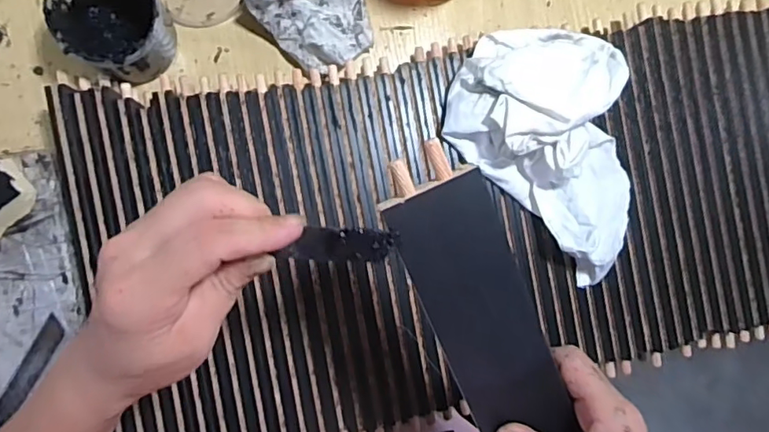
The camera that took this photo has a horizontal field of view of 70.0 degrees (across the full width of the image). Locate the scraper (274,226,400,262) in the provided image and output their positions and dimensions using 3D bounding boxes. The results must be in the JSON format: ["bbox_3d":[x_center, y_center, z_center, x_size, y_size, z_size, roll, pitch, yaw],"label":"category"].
[{"bbox_3d":[-0.021,0.014,0.271,0.056,0.007,0.017,-1,89,-10],"label":"scraper"}]

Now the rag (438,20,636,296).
[{"bbox_3d":[0.157,-0.068,0.450,0.151,0.061,0.211,-45,94,-6],"label":"rag"}]

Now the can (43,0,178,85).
[{"bbox_3d":[-0.214,-0.153,0.440,0.077,0.072,0.089,-30,93,-7],"label":"can"}]

